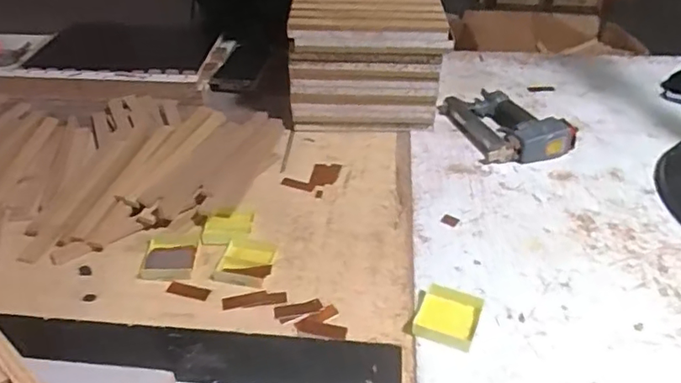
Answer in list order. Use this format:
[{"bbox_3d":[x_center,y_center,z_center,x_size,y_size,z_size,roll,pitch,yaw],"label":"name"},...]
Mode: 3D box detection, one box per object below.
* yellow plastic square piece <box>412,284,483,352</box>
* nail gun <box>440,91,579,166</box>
[{"bbox_3d":[0.120,0.140,0.628,0.065,0.015,0.073,13,41,17],"label":"yellow plastic square piece"},{"bbox_3d":[0.266,-0.122,0.926,0.142,0.055,0.209,-13,40,-14],"label":"nail gun"}]

